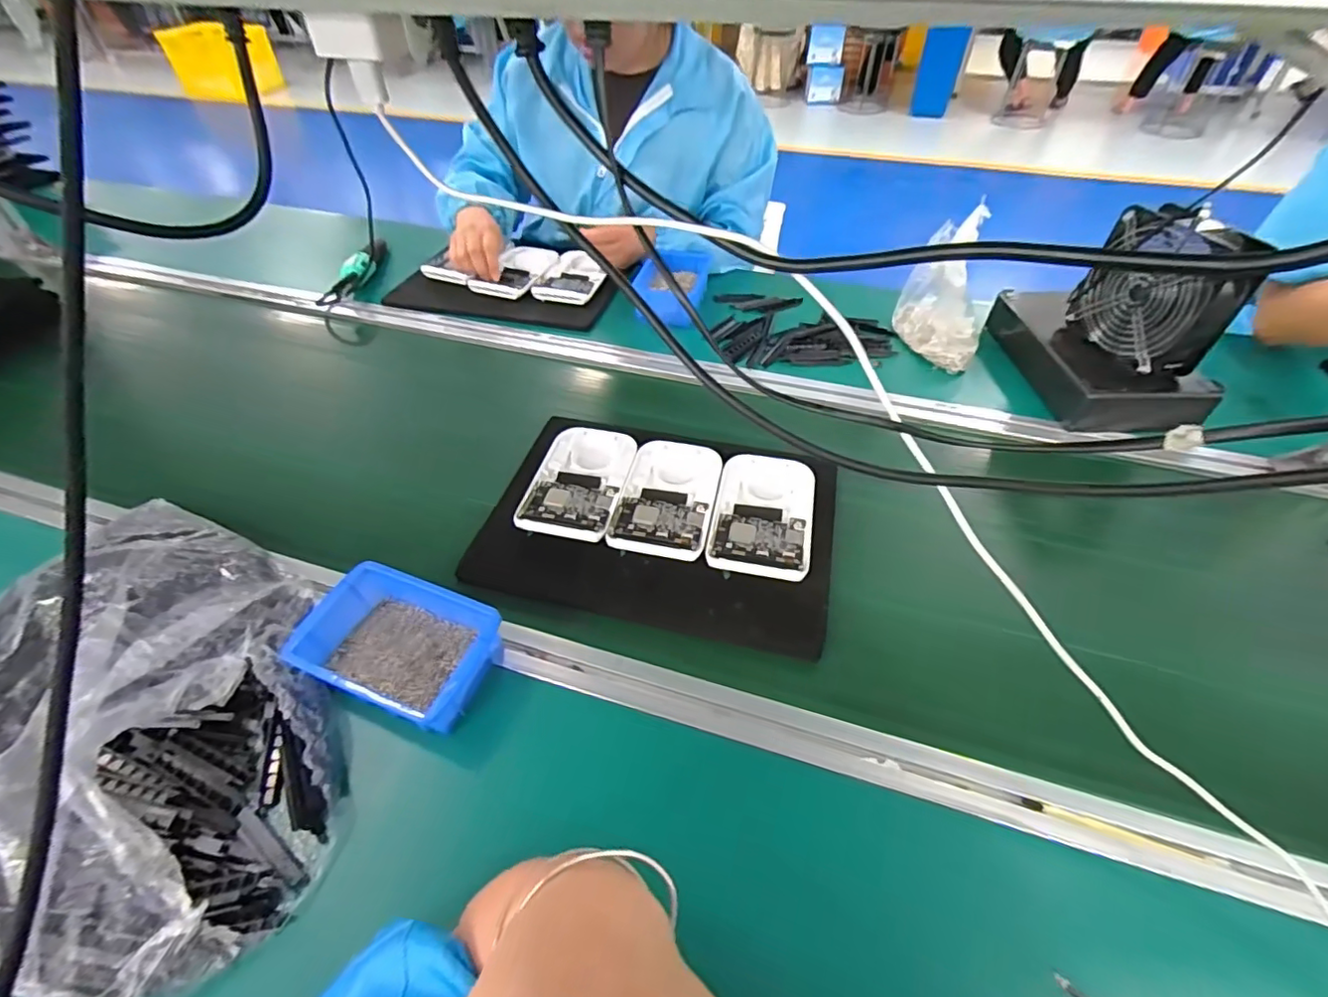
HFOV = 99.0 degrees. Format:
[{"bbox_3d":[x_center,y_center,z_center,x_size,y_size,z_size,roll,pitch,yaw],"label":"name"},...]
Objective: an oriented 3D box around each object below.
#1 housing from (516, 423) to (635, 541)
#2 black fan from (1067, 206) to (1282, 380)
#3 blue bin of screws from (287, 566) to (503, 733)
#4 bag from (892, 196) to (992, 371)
[{"bbox_3d":[-0.091,-0.018,0.616,0.097,0.017,0.156,9,49,8],"label":"housing"},{"bbox_3d":[0.558,-0.235,0.641,0.053,0.138,0.141,-12,49,-10],"label":"black fan"},{"bbox_3d":[-0.216,0.120,0.478,0.150,0.060,0.108,16,50,14],"label":"blue bin of screws"},{"bbox_3d":[0.383,-0.274,0.759,0.086,0.158,0.139,-5,48,-4],"label":"bag"}]

